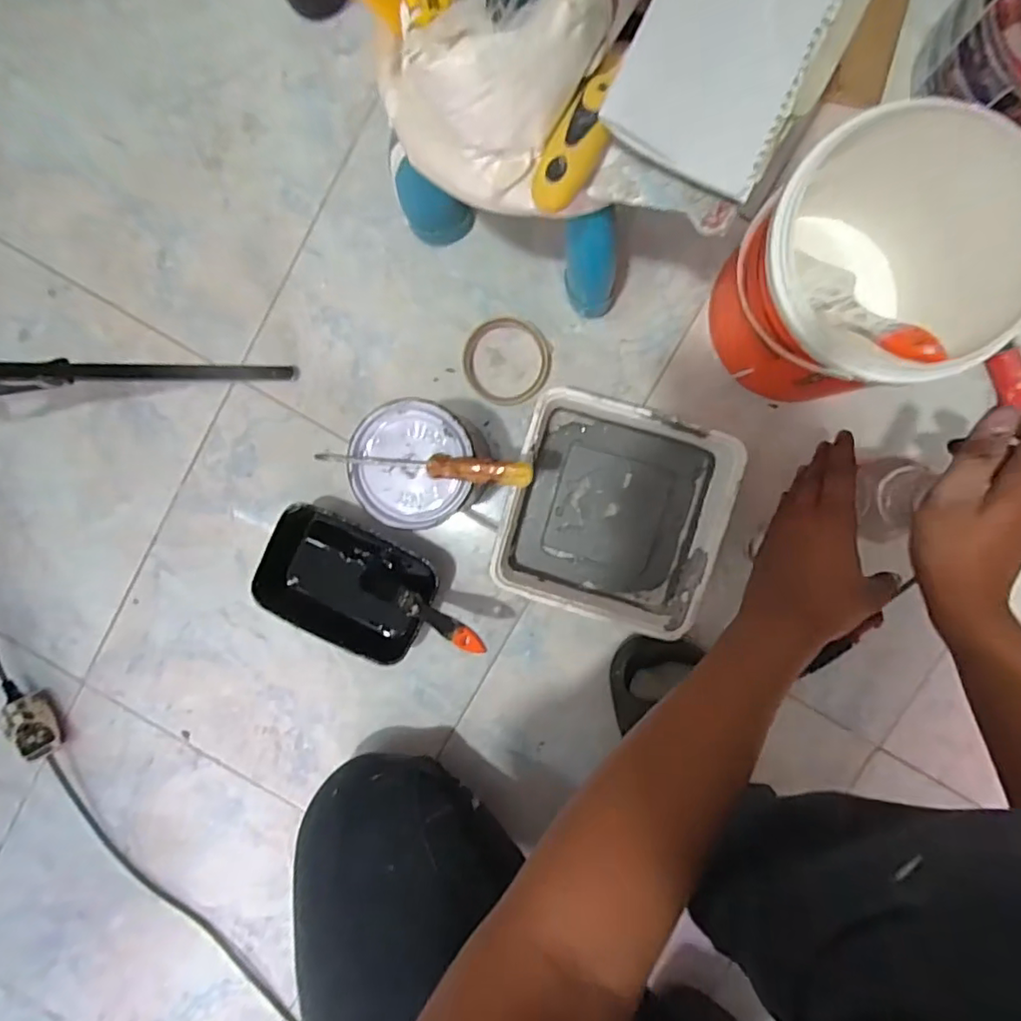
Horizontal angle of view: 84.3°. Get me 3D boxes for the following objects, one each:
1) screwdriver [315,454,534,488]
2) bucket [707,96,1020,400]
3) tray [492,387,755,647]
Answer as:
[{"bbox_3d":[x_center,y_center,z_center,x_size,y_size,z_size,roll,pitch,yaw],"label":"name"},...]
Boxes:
[{"bbox_3d":[-0.072,-0.038,0.464,0.180,0.020,0.019,6,95,8],"label":"screwdriver"},{"bbox_3d":[0.273,-0.186,0.471,0.202,0.188,0.180,-11,94,4],"label":"bucket"},{"bbox_3d":[0.101,0.002,0.560,0.195,0.071,0.195,17,96,2],"label":"tray"}]

